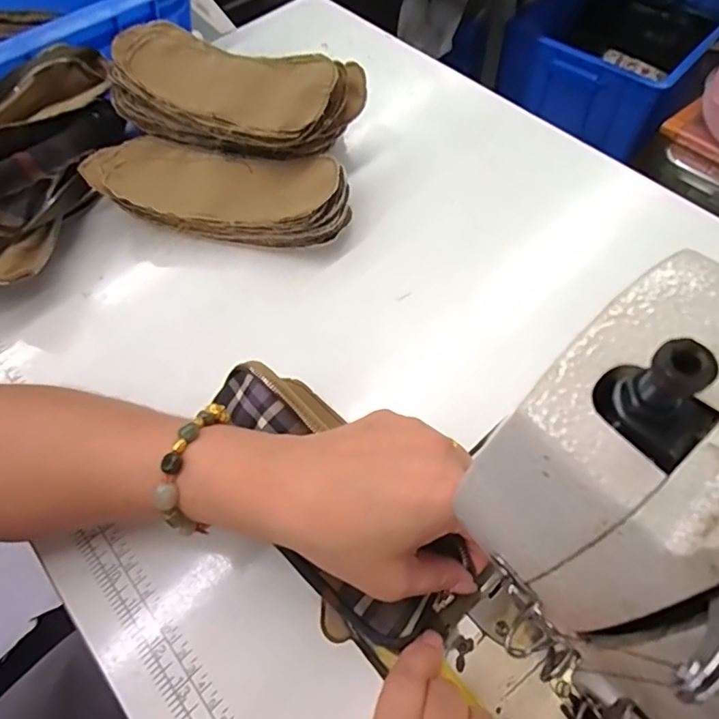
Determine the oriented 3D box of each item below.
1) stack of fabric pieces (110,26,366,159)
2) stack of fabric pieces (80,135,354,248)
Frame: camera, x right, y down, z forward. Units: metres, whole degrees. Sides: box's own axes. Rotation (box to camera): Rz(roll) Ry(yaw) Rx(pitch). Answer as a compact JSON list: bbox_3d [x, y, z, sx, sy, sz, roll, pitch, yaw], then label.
[{"bbox_3d":[-0.107,-0.232,0.444,0.209,0.057,0.099,14,62,10],"label":"stack of fabric pieces"},{"bbox_3d":[-0.112,-0.142,0.425,0.208,0.044,0.083,10,62,8],"label":"stack of fabric pieces"}]

